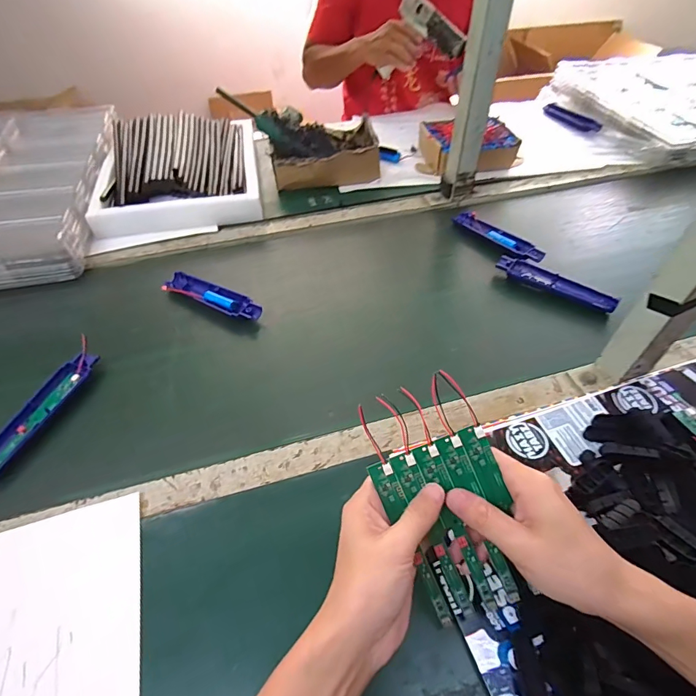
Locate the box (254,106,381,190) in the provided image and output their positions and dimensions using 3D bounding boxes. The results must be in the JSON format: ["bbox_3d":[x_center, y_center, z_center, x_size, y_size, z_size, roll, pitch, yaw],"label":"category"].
[{"bbox_3d":[-0.058,-0.413,0.836,0.220,0.091,0.209,-9,49,-7],"label":"box"}]

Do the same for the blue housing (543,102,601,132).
[{"bbox_3d":[0.551,-0.565,1.024,0.031,0.023,0.169,-22,52,-18],"label":"blue housing"}]

